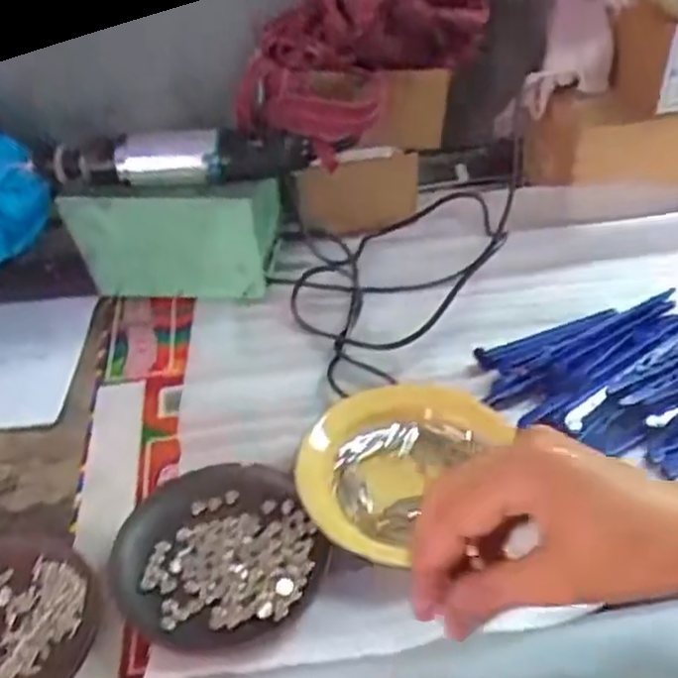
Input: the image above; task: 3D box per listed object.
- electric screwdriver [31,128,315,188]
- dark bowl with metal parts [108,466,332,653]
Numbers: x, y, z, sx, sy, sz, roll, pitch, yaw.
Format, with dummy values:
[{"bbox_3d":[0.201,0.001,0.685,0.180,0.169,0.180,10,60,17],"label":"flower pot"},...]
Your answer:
[{"bbox_3d":[-0.122,-0.138,0.543,0.198,0.045,0.050,3,39,10],"label":"electric screwdriver"},{"bbox_3d":[-0.069,0.118,0.400,0.108,0.016,0.110,-3,39,3],"label":"dark bowl with metal parts"}]

